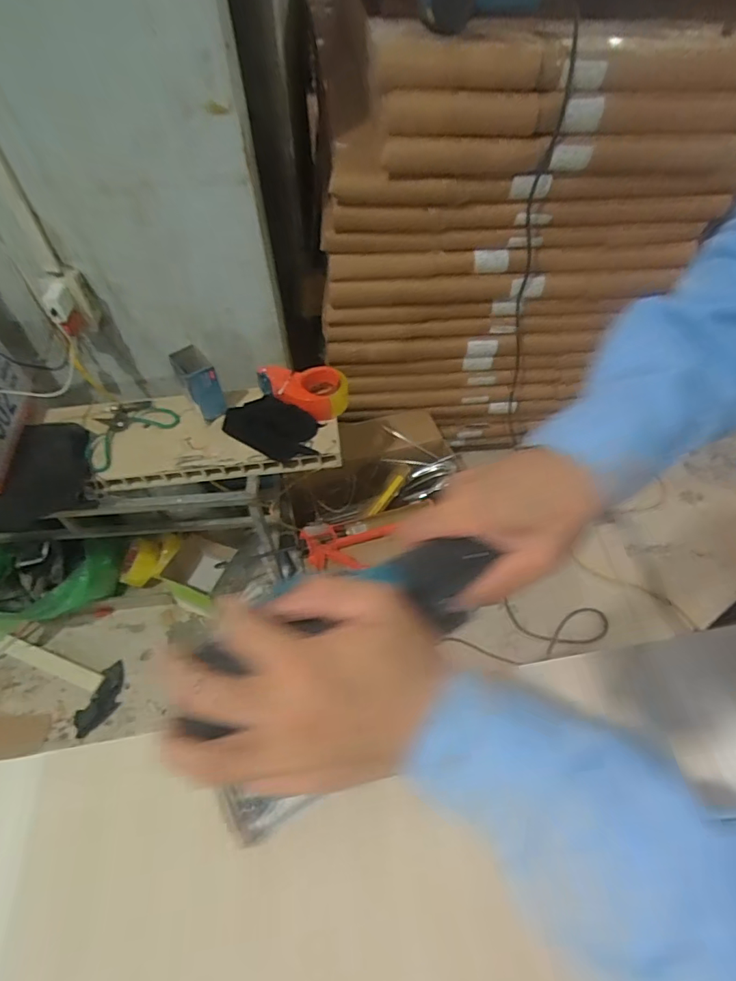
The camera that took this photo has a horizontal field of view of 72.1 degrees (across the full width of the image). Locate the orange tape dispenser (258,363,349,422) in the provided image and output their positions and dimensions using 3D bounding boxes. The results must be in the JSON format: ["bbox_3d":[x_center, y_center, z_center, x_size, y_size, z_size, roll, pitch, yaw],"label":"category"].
[{"bbox_3d":[-0.124,-0.195,1.009,0.171,0.064,0.104,-10,52,-5],"label":"orange tape dispenser"}]

